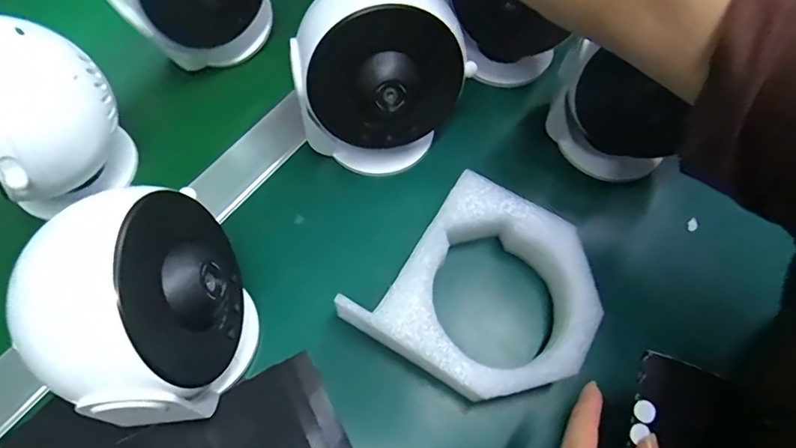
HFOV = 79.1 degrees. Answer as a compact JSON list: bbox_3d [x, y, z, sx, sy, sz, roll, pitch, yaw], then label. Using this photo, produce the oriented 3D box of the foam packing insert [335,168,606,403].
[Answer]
[{"bbox_3d":[0.055,0.043,0.303,0.128,0.032,0.126,31,68,12],"label":"foam packing insert"}]

